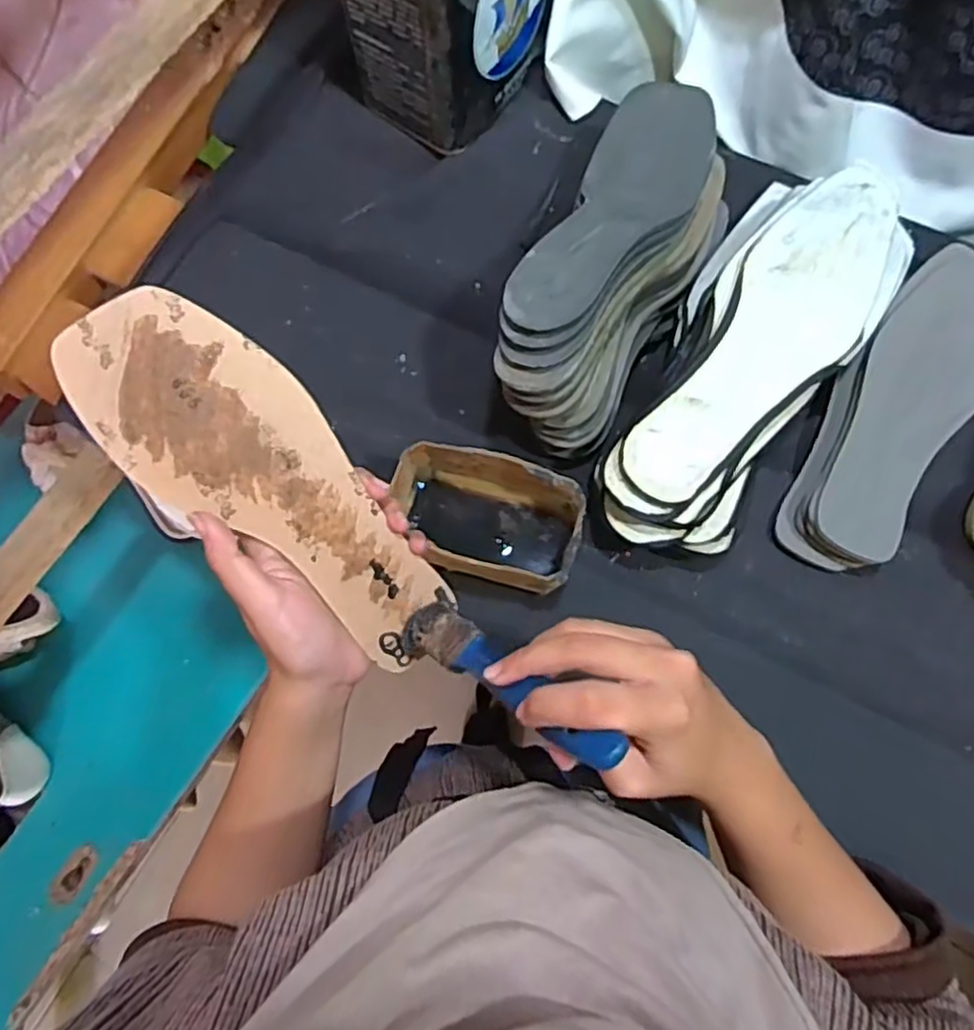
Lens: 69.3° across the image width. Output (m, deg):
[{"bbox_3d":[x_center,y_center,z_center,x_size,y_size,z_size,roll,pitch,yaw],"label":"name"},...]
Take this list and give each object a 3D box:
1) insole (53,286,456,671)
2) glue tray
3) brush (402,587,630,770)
[{"bbox_3d":[-0.105,-0.012,0.360,0.080,0.023,0.222,-46,109,-10],"label":"insole"},{"bbox_3d":[0.001,0.005,0.481,0.123,0.067,0.080,11,75,5],"label":"glue tray"},{"bbox_3d":[0.005,0.079,0.338,0.035,0.013,0.161,-50,34,-11],"label":"brush"}]

